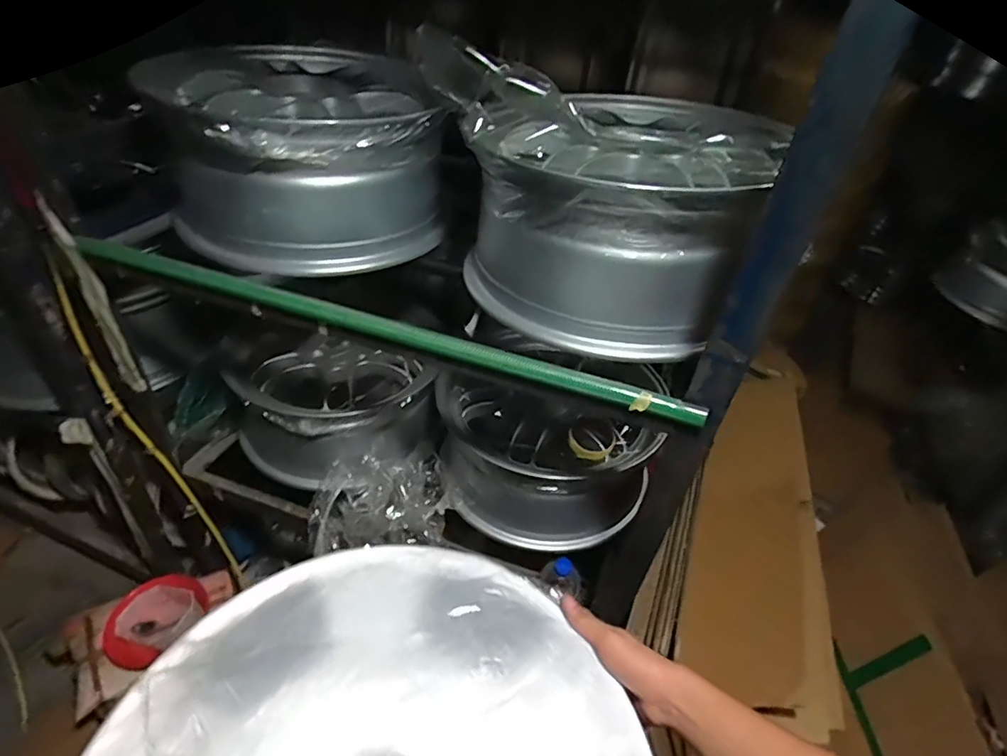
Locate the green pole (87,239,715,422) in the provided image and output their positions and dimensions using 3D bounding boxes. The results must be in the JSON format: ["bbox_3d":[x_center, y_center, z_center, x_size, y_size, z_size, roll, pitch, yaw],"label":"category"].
[{"bbox_3d":[-0.188,-0.073,0.681,0.859,0.026,0.021,17,40,11],"label":"green pole"}]

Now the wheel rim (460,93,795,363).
[{"bbox_3d":[0.171,-0.231,0.741,0.382,0.224,0.407,20,40,16],"label":"wheel rim"}]

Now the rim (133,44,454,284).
[{"bbox_3d":[-0.318,-0.362,0.885,0.375,0.221,0.428,-9,42,-20],"label":"rim"}]

